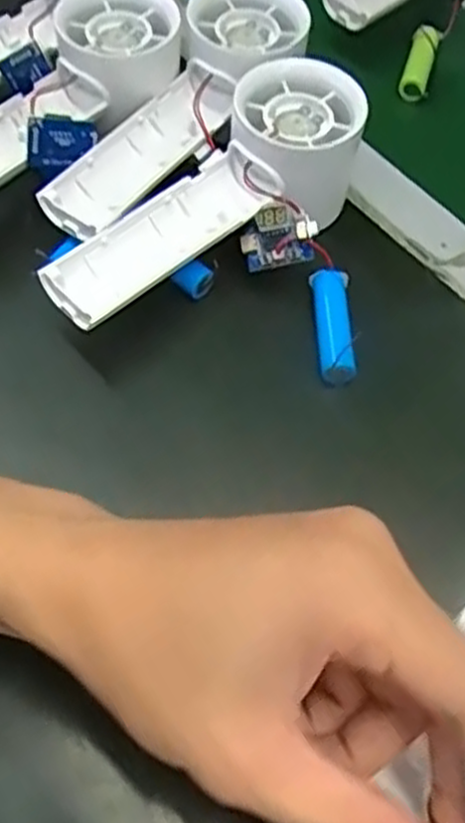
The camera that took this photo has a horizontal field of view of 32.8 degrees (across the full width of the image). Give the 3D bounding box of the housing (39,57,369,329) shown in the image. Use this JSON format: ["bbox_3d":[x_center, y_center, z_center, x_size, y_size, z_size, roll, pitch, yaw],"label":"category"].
[{"bbox_3d":[-0.008,-0.087,0.348,0.162,0.053,0.063,-38,66,-12],"label":"housing"}]

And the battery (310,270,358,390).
[{"bbox_3d":[0.043,-0.037,0.339,0.016,0.015,0.051,0,59,-3],"label":"battery"}]

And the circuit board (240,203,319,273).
[{"bbox_3d":[0.020,-0.075,0.340,0.032,0.005,0.025,-9,100,10],"label":"circuit board"}]

